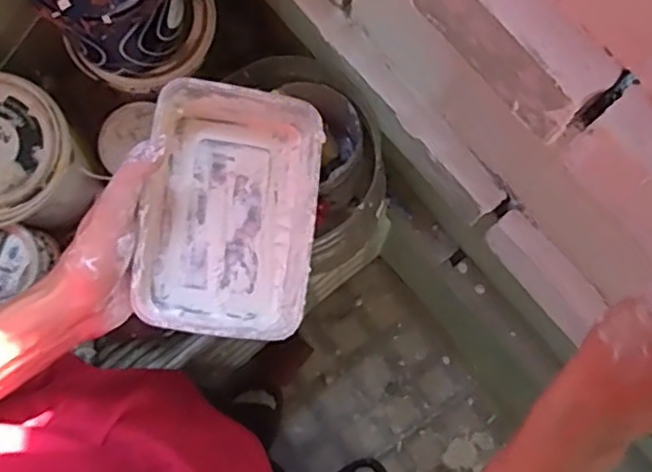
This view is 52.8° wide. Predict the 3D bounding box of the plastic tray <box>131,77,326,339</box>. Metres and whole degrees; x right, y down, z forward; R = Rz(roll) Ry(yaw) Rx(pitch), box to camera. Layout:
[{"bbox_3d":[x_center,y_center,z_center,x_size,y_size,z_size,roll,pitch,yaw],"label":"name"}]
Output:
[{"bbox_3d":[-0.068,-0.017,0.461,0.120,0.051,0.170,8,82,-11],"label":"plastic tray"}]

